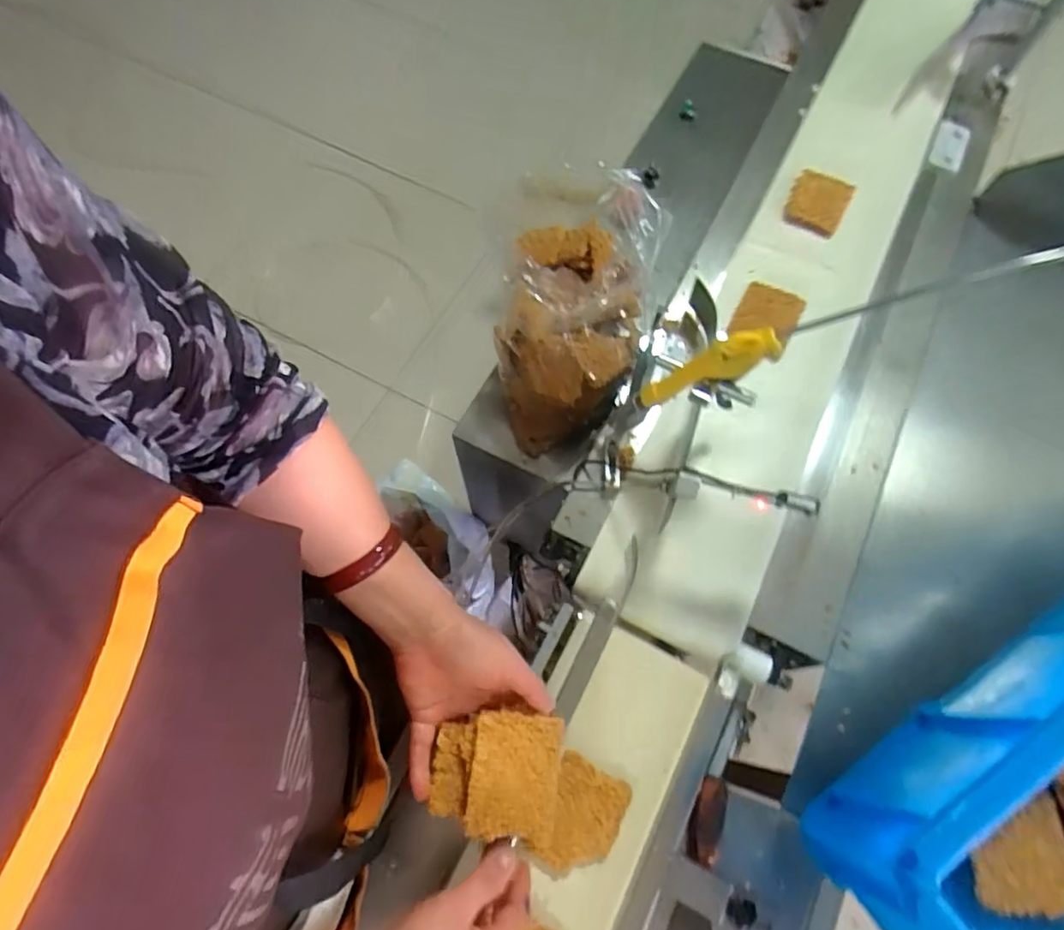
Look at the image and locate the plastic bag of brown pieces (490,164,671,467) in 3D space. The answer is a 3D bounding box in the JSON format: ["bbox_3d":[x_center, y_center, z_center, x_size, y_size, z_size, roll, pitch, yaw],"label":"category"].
[{"bbox_3d":[0.036,-0.153,0.682,0.161,0.150,0.323,22,112,7],"label":"plastic bag of brown pieces"}]

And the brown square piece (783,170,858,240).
[{"bbox_3d":[0.368,-0.336,0.790,0.072,0.011,0.084,23,78,5],"label":"brown square piece"}]

